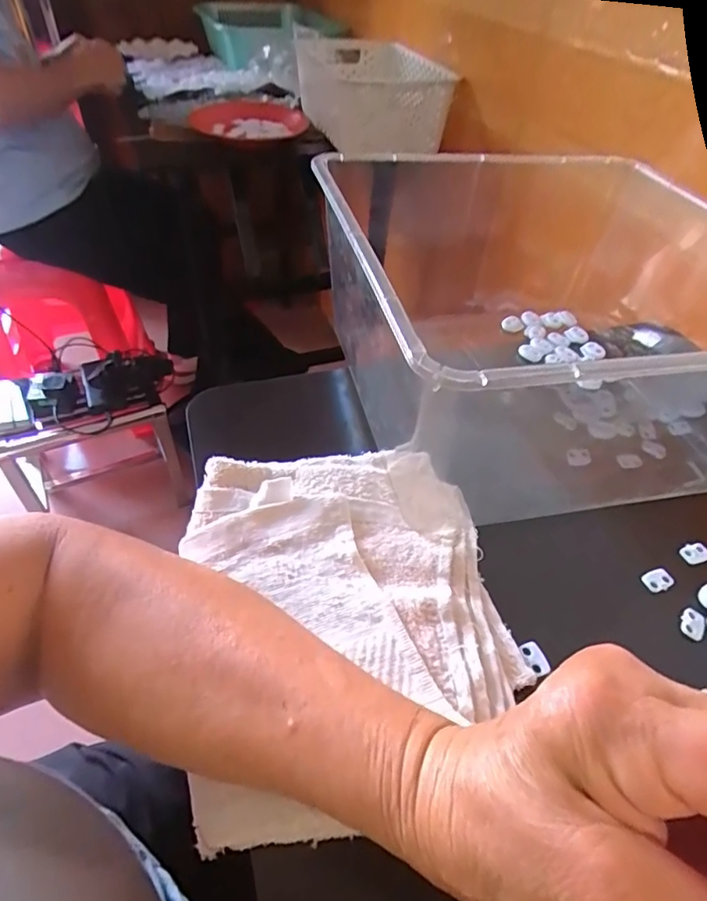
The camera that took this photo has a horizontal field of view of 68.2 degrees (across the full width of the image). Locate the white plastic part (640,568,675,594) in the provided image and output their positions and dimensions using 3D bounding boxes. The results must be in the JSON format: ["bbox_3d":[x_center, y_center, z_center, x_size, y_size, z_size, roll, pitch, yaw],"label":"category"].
[{"bbox_3d":[0.194,0.082,0.332,0.018,0.004,0.013,-13,48,-15],"label":"white plastic part"}]

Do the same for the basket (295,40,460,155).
[{"bbox_3d":[0.023,-0.672,0.984,0.225,0.120,0.362,-6,47,-9],"label":"basket"}]

